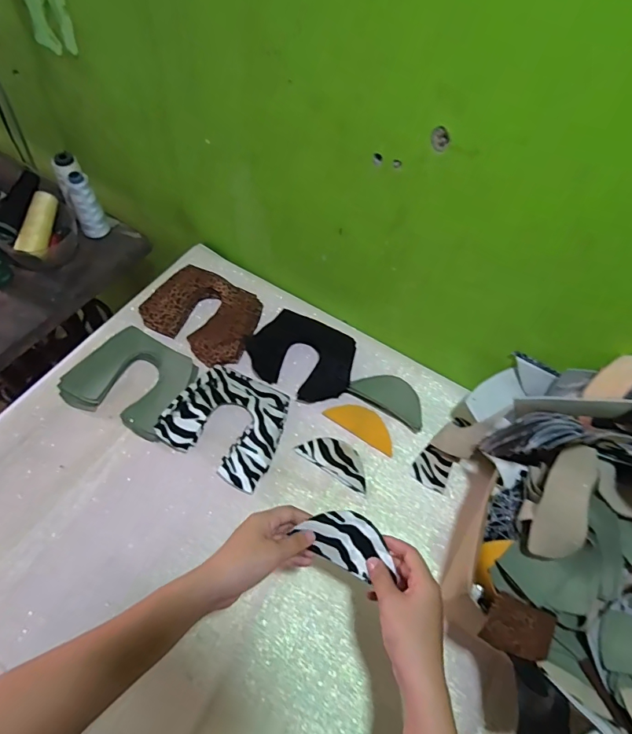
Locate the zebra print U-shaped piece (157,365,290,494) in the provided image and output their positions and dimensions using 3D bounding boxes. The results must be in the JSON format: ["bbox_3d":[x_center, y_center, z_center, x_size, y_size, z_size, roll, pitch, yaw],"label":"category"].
[{"bbox_3d":[-0.117,0.072,0.619,0.156,0.018,0.145,28,59,11],"label":"zebra print U-shaped piece"}]

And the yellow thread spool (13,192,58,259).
[{"bbox_3d":[-0.448,-0.230,0.724,0.039,0.034,0.116,6,74,0],"label":"yellow thread spool"}]

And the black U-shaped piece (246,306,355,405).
[{"bbox_3d":[-0.021,-0.020,0.686,0.161,0.018,0.121,25,58,9],"label":"black U-shaped piece"}]

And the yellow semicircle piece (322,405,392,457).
[{"bbox_3d":[0.070,0.082,0.648,0.108,0.004,0.047,31,60,13],"label":"yellow semicircle piece"}]

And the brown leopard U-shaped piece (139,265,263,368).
[{"bbox_3d":[-0.179,-0.083,0.711,0.167,0.016,0.141,24,66,1],"label":"brown leopard U-shaped piece"}]

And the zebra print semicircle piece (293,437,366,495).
[{"bbox_3d":[0.029,0.126,0.616,0.104,0.004,0.049,30,59,12],"label":"zebra print semicircle piece"}]

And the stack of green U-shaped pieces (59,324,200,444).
[{"bbox_3d":[-0.259,0.017,0.636,0.150,0.020,0.140,27,59,10],"label":"stack of green U-shaped pieces"}]

